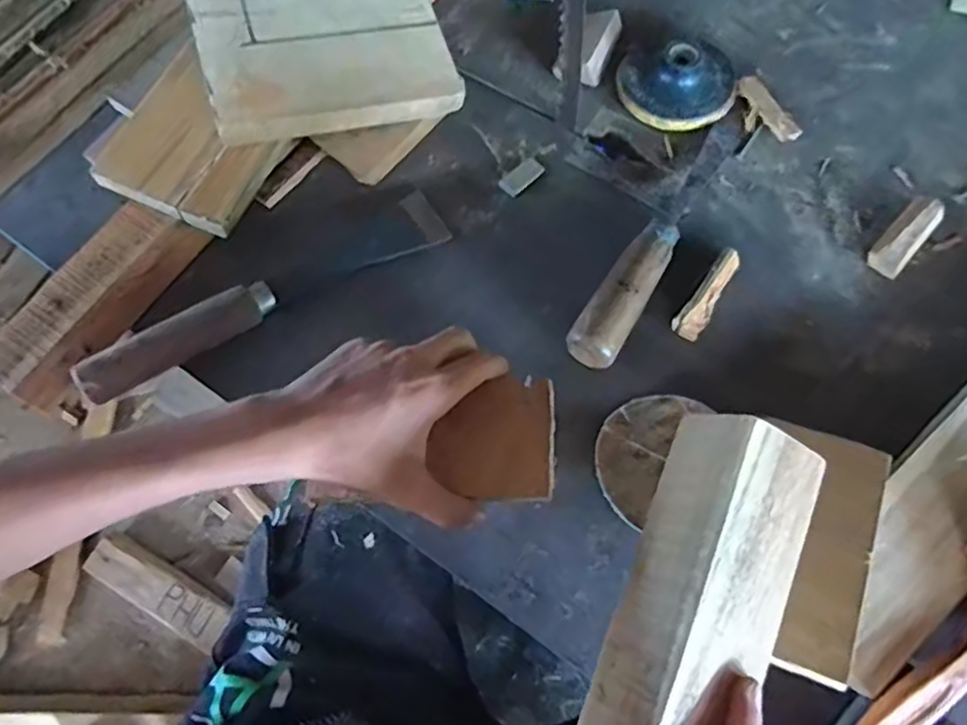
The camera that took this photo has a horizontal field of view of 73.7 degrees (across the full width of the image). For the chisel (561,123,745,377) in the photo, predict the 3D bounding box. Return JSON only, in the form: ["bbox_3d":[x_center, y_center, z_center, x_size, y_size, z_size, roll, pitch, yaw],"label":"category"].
[{"bbox_3d":[0.126,-0.093,0.449,0.032,0.032,0.234,29,72,14],"label":"chisel"}]

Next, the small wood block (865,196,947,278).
[{"bbox_3d":[0.296,-0.089,0.450,0.024,0.012,0.068,40,75,17],"label":"small wood block"}]

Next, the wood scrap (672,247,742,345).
[{"bbox_3d":[0.155,-0.047,0.439,0.019,0.014,0.070,35,74,16],"label":"wood scrap"}]

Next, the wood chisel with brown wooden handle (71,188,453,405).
[{"bbox_3d":[-0.146,-0.052,0.445,0.257,0.039,0.045,-32,70,-10],"label":"wood chisel with brown wooden handle"}]

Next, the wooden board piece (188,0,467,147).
[{"bbox_3d":[-0.117,-0.243,0.471,0.171,0.032,0.142,-15,81,-16],"label":"wooden board piece"}]

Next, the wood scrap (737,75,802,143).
[{"bbox_3d":[0.215,-0.194,0.498,0.032,0.007,0.063,-17,68,-4],"label":"wood scrap"}]

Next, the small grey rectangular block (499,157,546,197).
[{"bbox_3d":[0.029,-0.142,0.491,0.036,0.004,0.018,-43,72,-13],"label":"small grey rectangular block"}]

